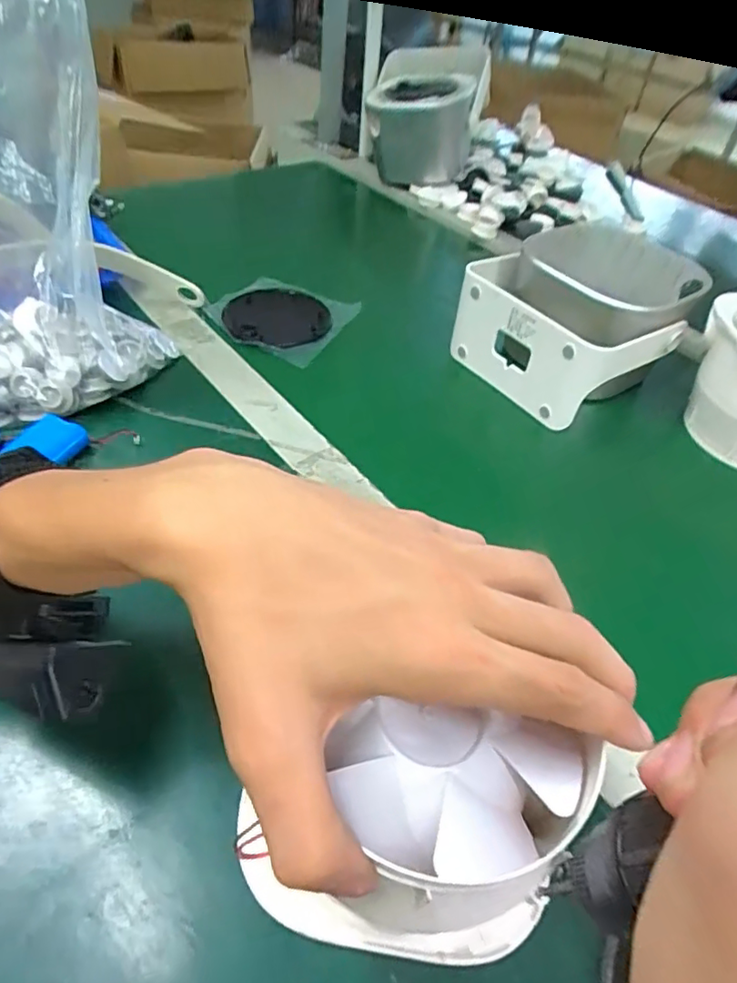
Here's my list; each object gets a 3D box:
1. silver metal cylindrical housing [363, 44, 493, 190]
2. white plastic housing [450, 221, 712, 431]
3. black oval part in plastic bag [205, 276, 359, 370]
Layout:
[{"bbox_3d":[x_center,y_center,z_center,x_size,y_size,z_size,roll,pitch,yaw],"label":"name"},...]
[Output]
[{"bbox_3d":[0.079,-0.531,0.792,0.157,0.137,0.165,10,45,2],"label":"silver metal cylindrical housing"},{"bbox_3d":[0.196,-0.165,0.513,0.200,0.100,0.149,-29,57,-31],"label":"white plastic housing"},{"bbox_3d":[-0.088,-0.177,0.558,0.126,0.012,0.118,21,47,12],"label":"black oval part in plastic bag"}]

